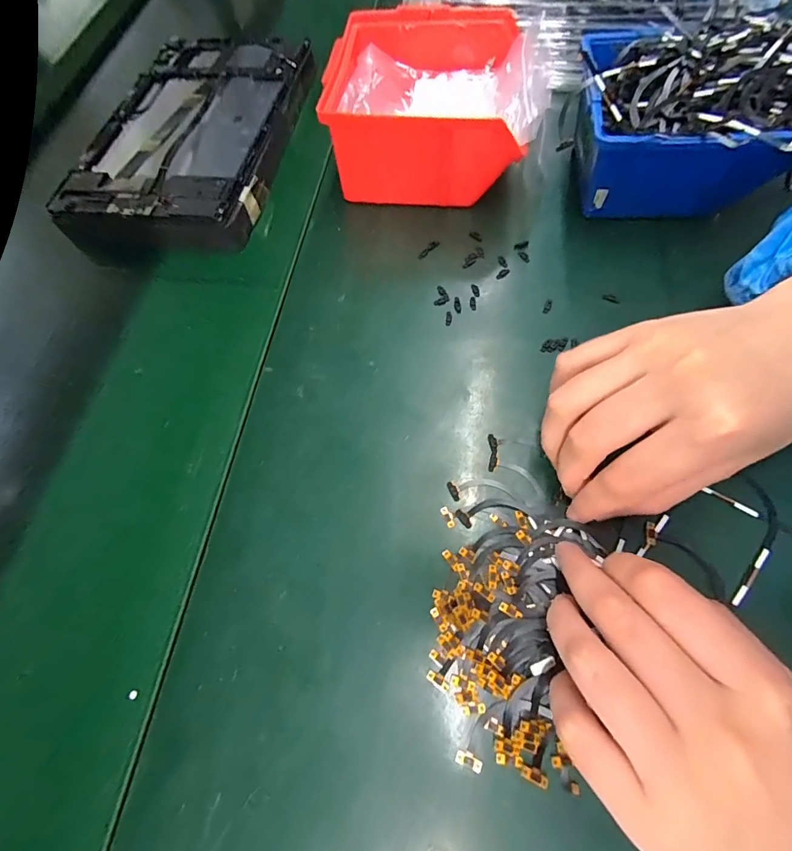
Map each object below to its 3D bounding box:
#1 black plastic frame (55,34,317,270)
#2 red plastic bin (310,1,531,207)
[{"bbox_3d":[-0.174,-0.248,0.360,0.158,0.035,0.257,8,66,10],"label":"black plastic frame"},{"bbox_3d":[0.027,-0.231,0.304,0.140,0.064,0.128,6,66,9],"label":"red plastic bin"}]

